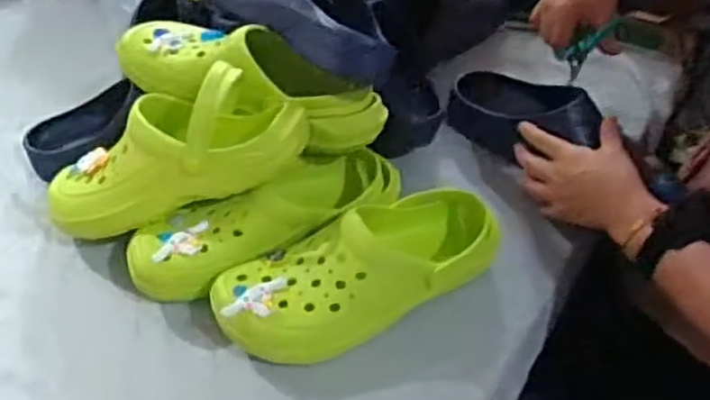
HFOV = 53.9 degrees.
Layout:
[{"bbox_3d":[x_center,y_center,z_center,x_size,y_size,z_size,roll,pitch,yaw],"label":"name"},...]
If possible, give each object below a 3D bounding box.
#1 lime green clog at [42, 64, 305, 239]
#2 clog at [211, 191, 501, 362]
[{"bbox_3d":[-0.186,-0.053,0.676,0.271,0.088,0.106,-19,50,16],"label":"lime green clog"},{"bbox_3d":[0.008,0.068,0.665,0.274,0.095,0.117,-25,51,-22],"label":"clog"}]

